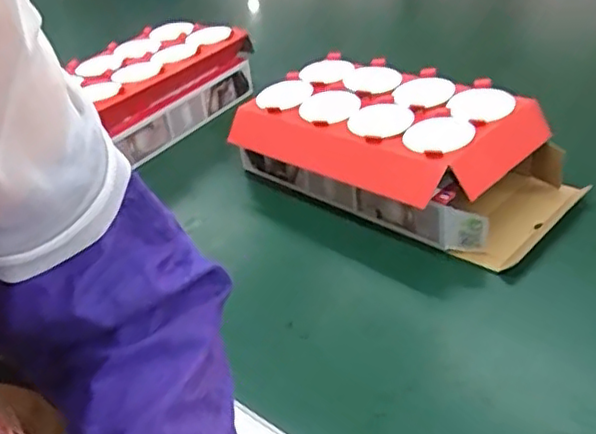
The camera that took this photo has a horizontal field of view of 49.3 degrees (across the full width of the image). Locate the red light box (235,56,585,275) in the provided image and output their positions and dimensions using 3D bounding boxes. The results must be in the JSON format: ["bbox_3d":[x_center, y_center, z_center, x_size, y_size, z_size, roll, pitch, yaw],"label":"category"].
[{"bbox_3d":[0.119,-0.086,0.783,0.382,0.106,0.209,24,45,38],"label":"red light box"}]

